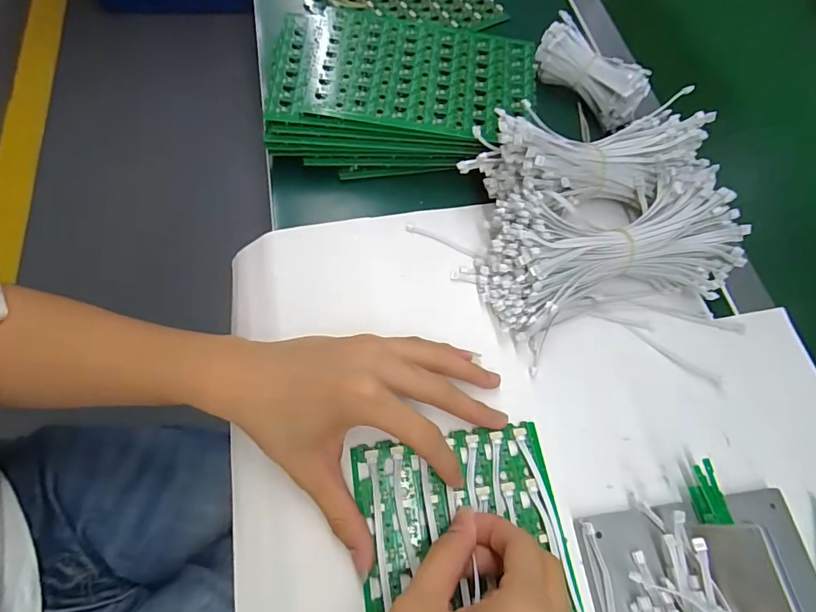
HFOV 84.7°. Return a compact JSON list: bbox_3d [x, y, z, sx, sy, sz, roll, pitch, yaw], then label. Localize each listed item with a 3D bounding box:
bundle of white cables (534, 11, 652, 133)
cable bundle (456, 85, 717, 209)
[{"bbox_3d":[0.170,-0.220,0.415,0.112,0.038,0.058,39,69,14],"label":"bundle of white cables"},{"bbox_3d":[0.138,-0.117,0.350,0.193,0.079,0.071,-12,66,-9],"label":"cable bundle"}]

